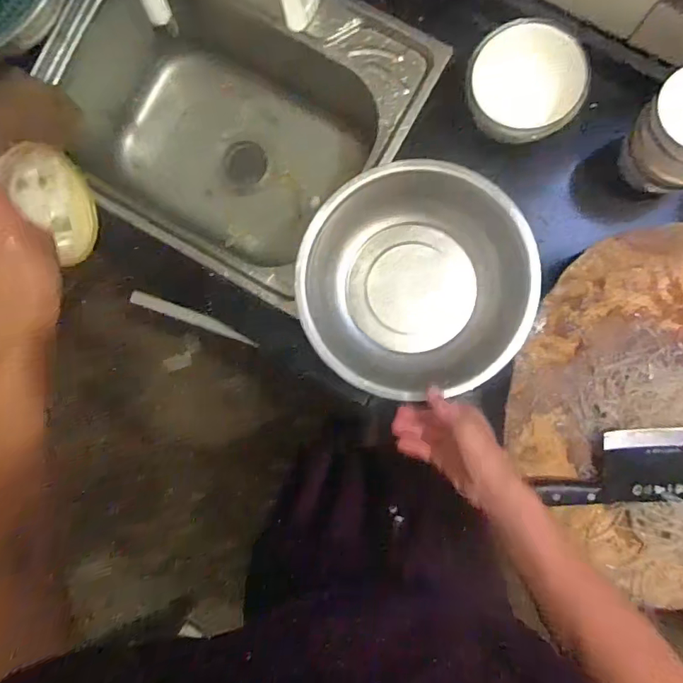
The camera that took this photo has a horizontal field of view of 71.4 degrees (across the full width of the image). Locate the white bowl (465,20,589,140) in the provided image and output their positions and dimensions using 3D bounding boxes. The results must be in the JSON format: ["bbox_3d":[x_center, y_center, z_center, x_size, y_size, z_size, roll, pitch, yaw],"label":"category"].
[{"bbox_3d":[0.226,-0.323,0.580,0.141,0.040,0.138,0,88,4],"label":"white bowl"}]

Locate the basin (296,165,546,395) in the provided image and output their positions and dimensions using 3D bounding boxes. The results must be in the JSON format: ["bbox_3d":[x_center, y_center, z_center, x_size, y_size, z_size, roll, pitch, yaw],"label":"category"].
[{"bbox_3d":[0.091,-0.073,0.620,0.273,0.121,0.275,0,88,4],"label":"basin"}]

